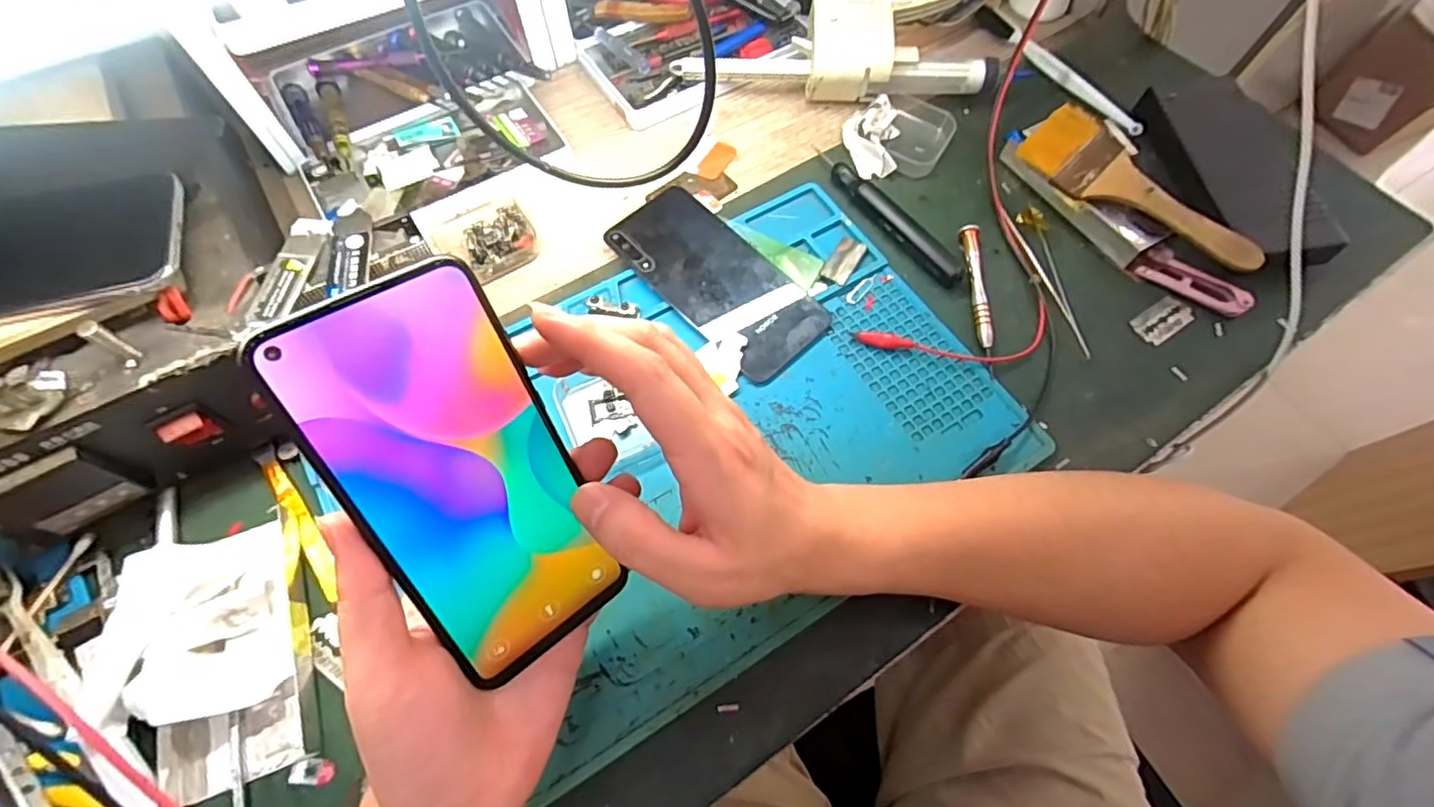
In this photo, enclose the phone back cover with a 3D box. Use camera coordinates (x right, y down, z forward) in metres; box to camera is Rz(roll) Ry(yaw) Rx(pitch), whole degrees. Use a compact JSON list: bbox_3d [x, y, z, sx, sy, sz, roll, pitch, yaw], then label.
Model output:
[{"bbox_3d":[0.000,-0.086,0.412,0.072,0.006,0.154,-40,73,-18],"label":"phone back cover"}]

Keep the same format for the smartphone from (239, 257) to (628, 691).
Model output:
[{"bbox_3d":[-0.091,0.031,0.227,0.075,0.156,0.004,-34,27,-28],"label":"smartphone"}]

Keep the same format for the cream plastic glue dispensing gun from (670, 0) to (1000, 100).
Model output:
[{"bbox_3d":[0.093,-0.273,0.472,0.244,0.054,0.057,3,65,-1],"label":"cream plastic glue dispensing gun"}]

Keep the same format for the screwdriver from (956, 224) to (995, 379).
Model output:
[{"bbox_3d":[0.175,-0.073,0.409,0.011,0.010,0.118,4,65,0],"label":"screwdriver"}]

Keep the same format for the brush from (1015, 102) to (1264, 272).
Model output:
[{"bbox_3d":[0.285,-0.143,0.414,0.061,0.011,0.163,-34,69,-13],"label":"brush"}]

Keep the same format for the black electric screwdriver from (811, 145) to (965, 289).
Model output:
[{"bbox_3d":[0.121,-0.138,0.436,0.020,0.014,0.145,-31,70,-15],"label":"black electric screwdriver"}]

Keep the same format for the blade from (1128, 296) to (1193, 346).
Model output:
[{"bbox_3d":[0.298,-0.056,0.406,0.041,0.004,0.022,-32,61,-12],"label":"blade"}]

